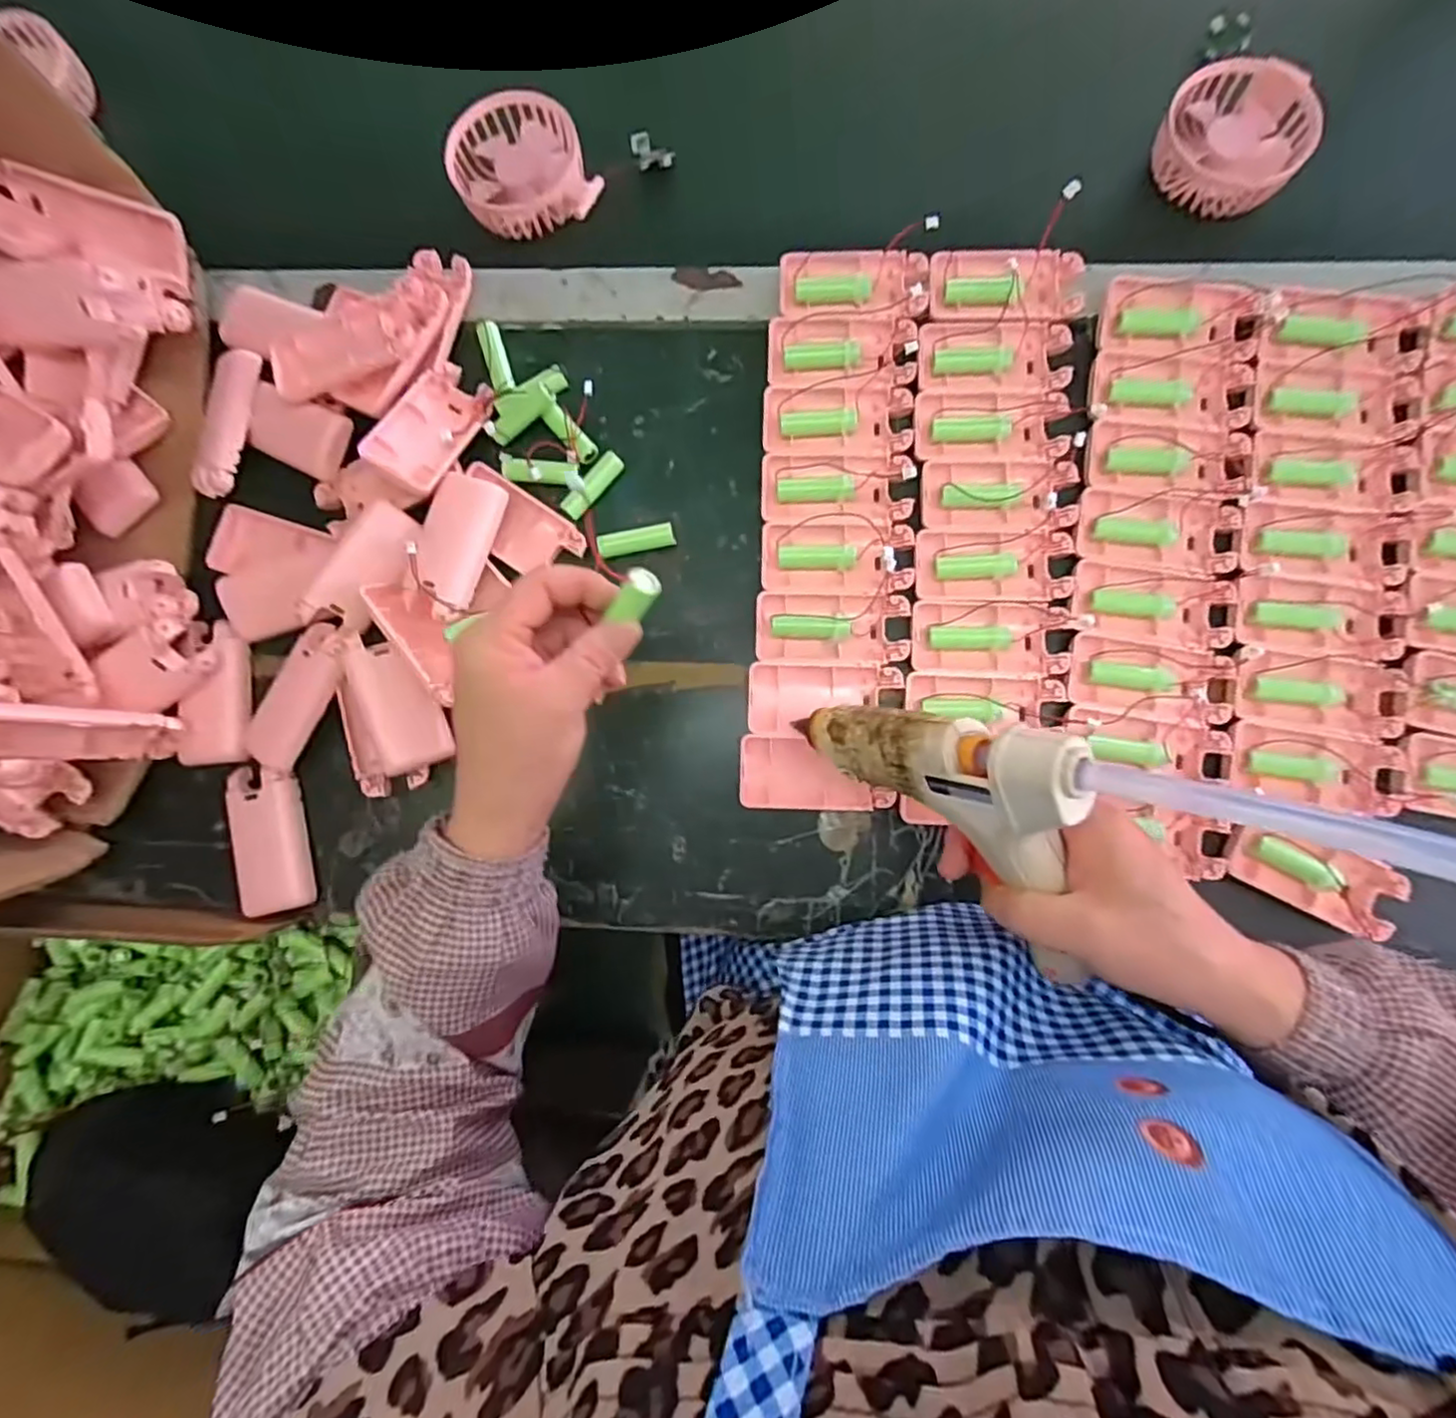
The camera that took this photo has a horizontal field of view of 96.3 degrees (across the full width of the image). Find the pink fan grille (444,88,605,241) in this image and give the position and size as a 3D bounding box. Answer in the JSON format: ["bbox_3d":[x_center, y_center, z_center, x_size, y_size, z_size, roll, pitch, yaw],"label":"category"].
[{"bbox_3d":[-0.144,-0.374,0.447,0.087,0.017,0.109,-26,85,1],"label":"pink fan grille"}]

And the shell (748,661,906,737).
[{"bbox_3d":[0.060,-0.006,0.411,0.092,0.017,0.045,1,86,4],"label":"shell"}]

